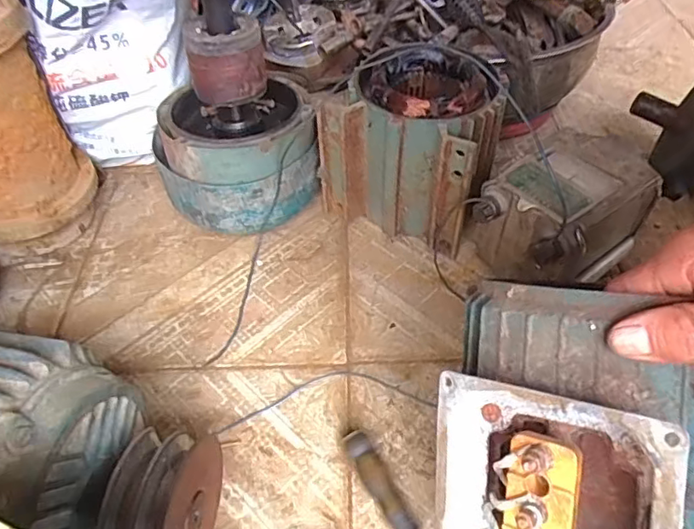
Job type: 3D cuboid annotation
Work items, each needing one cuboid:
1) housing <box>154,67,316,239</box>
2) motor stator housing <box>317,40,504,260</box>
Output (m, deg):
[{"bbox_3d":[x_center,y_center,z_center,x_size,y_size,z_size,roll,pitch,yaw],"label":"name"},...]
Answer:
[{"bbox_3d":[-0.128,-0.121,0.653,0.168,0.131,0.146,-14,49,-10],"label":"housing"},{"bbox_3d":[0.081,-0.130,0.629,0.163,0.166,0.144,21,52,20],"label":"motor stator housing"}]

